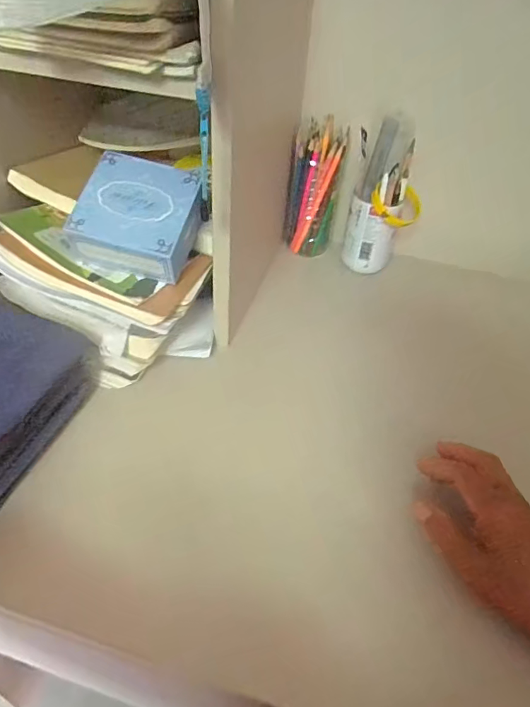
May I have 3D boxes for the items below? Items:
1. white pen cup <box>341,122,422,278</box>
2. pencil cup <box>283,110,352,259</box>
[{"bbox_3d":[0.151,-0.188,0.607,0.081,0.175,0.079,13,42,9],"label":"white pen cup"},{"bbox_3d":[0.065,-0.223,0.656,0.071,0.167,0.063,7,42,2],"label":"pencil cup"}]

